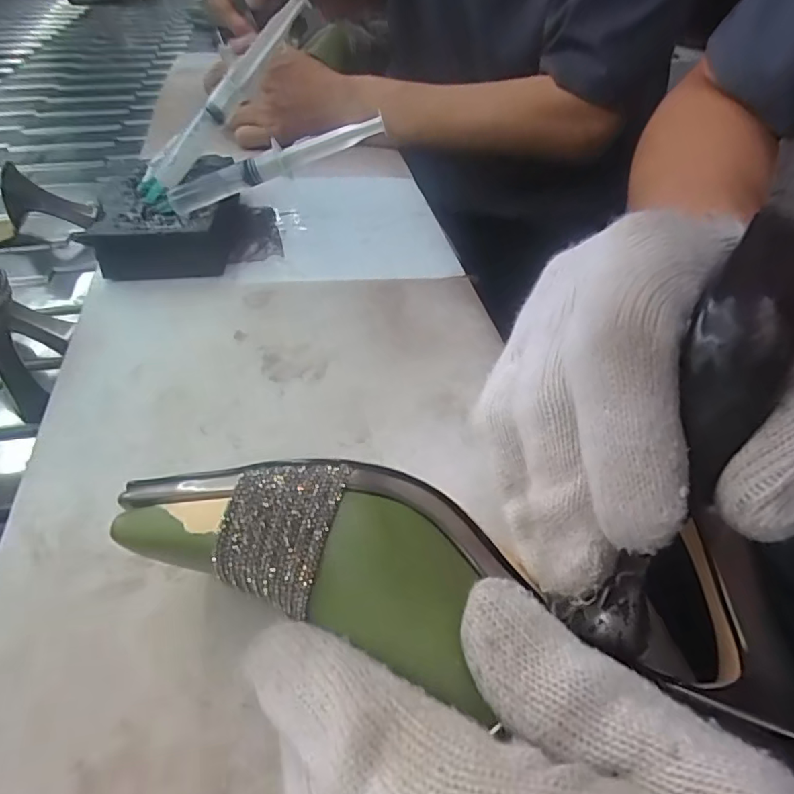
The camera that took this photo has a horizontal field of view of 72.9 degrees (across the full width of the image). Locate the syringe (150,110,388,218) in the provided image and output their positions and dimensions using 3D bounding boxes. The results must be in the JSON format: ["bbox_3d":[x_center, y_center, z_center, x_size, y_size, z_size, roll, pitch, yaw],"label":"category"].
[{"bbox_3d":[-0.088,-0.147,0.347,0.158,0.018,0.013,-16,44,10],"label":"syringe"}]

